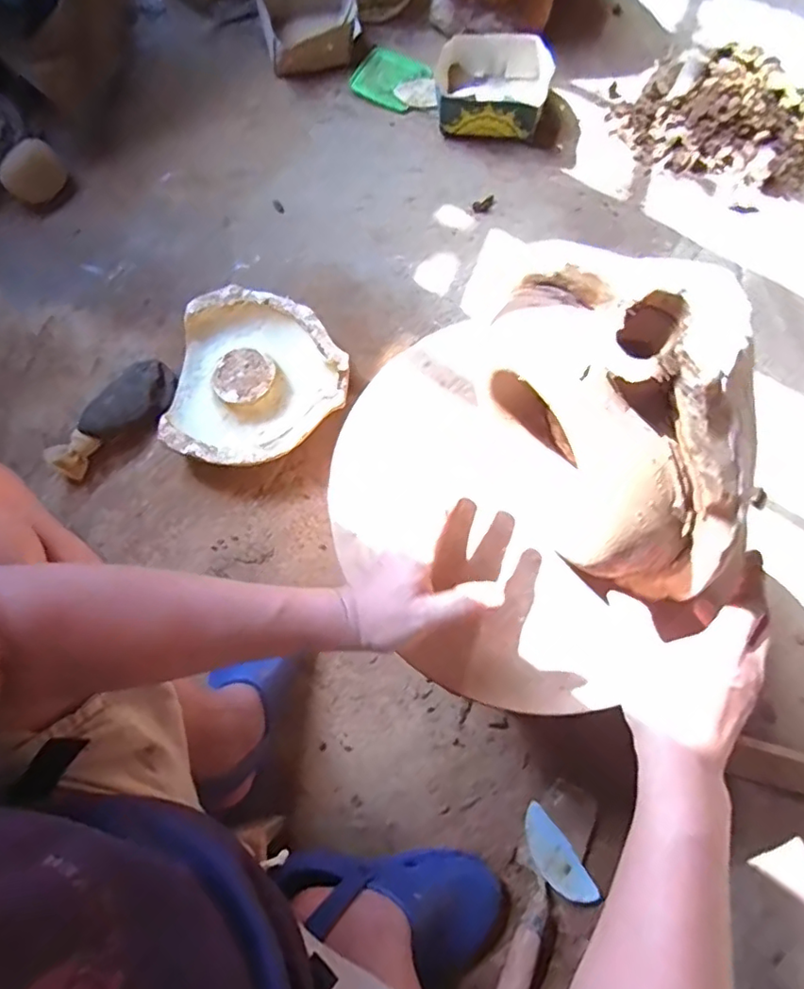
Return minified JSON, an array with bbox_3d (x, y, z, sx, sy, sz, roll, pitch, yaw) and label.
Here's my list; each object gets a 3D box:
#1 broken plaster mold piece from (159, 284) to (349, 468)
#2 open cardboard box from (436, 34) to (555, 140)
[{"bbox_3d":[-0.224,-0.176,0.887,0.269,0.070,0.297,7,73,4],"label":"broken plaster mold piece"},{"bbox_3d":[0.175,-0.788,1.092,0.220,0.069,0.204,7,73,4],"label":"open cardboard box"}]

